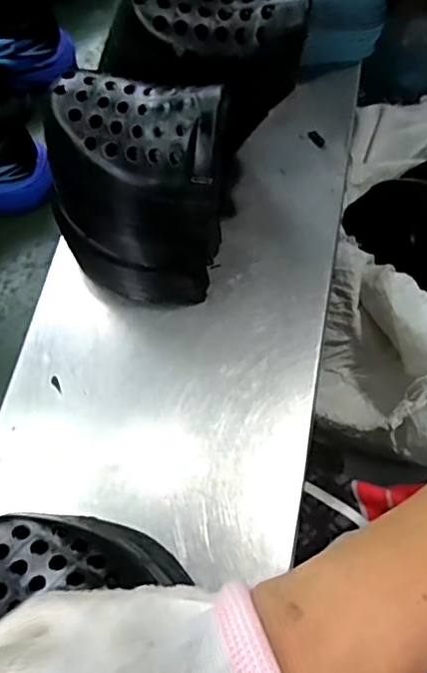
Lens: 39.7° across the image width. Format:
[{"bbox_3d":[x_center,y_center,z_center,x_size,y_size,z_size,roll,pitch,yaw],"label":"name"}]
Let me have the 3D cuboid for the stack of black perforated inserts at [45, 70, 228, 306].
[{"bbox_3d":[-0.052,-0.097,0.425,0.121,0.167,0.075,18,68,7],"label":"stack of black perforated inserts"}]

